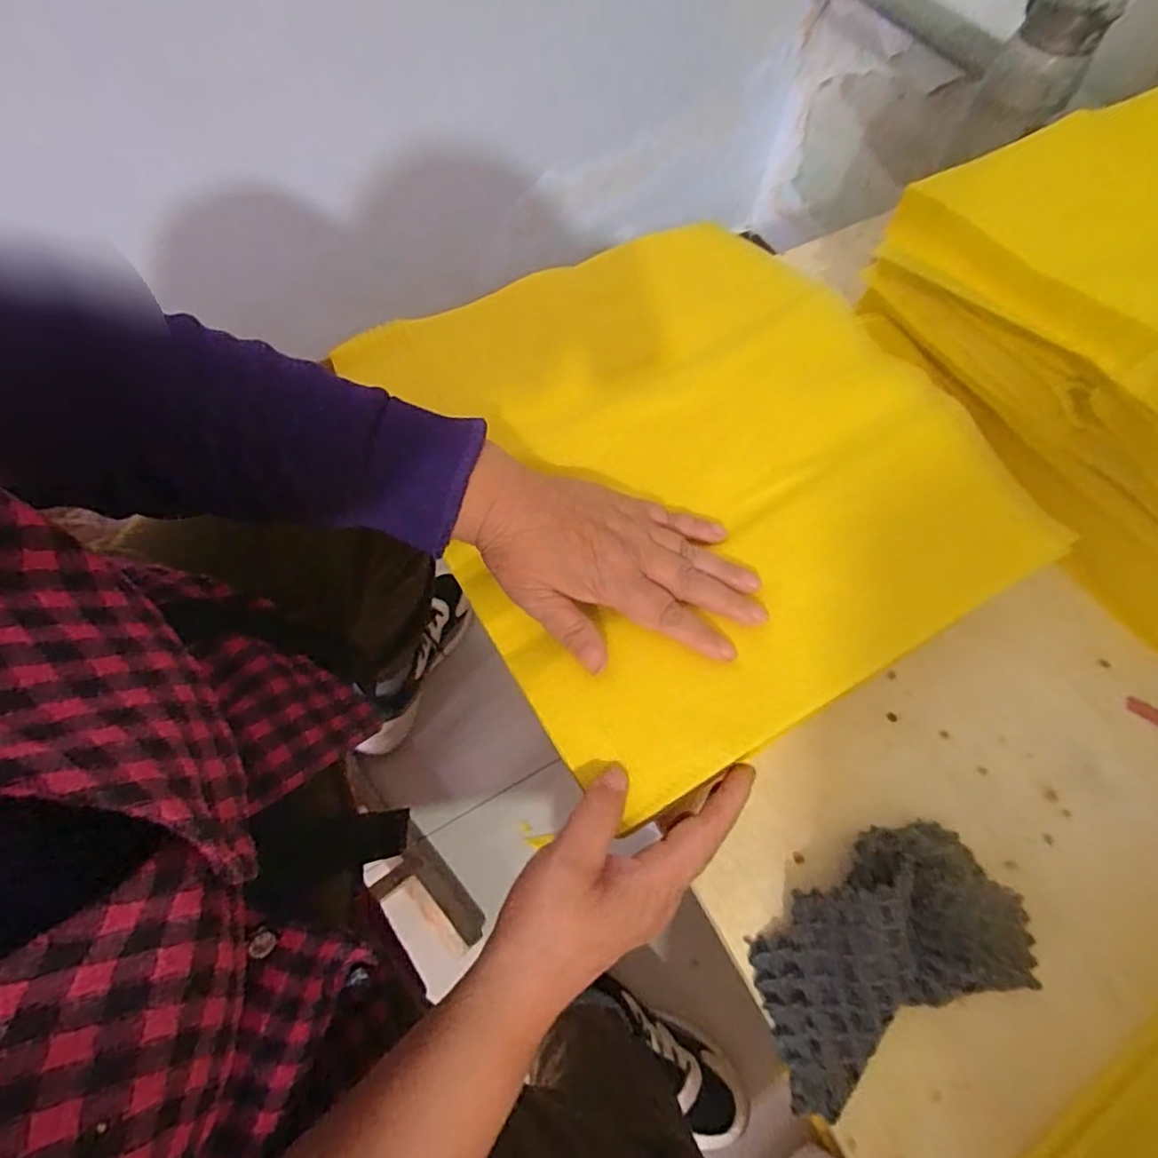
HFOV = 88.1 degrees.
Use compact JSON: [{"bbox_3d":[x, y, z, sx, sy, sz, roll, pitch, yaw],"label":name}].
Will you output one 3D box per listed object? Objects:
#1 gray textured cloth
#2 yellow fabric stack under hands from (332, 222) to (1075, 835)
[{"bbox_3d":[0.161,0.187,0.305,0.149,0.042,0.089,-24,67,-12],"label":"gray textured cloth"},{"bbox_3d":[0.063,-0.085,0.379,0.313,0.028,0.350,-28,68,-14],"label":"yellow fabric stack under hands"}]

